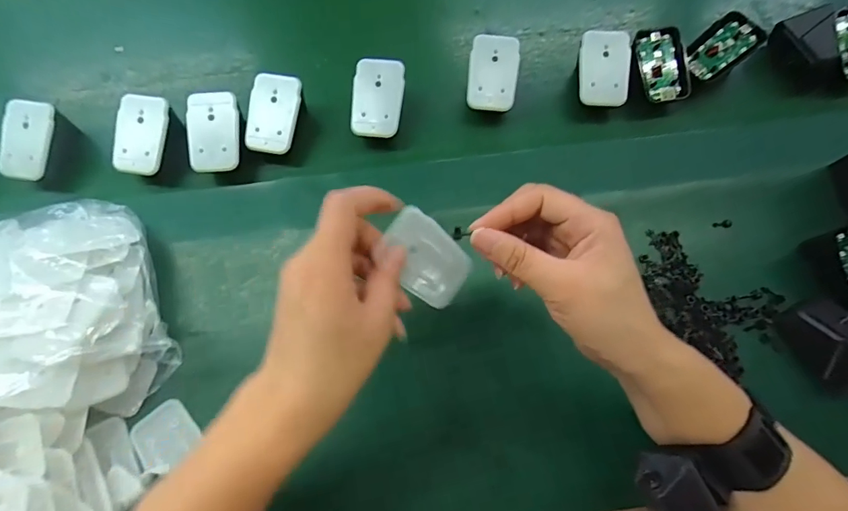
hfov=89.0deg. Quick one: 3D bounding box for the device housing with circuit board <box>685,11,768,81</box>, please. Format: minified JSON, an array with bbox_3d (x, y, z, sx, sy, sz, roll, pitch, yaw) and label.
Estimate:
[{"bbox_3d":[0.282,-0.198,0.412,0.068,0.011,0.044,-38,76,9],"label":"device housing with circuit board"}]

